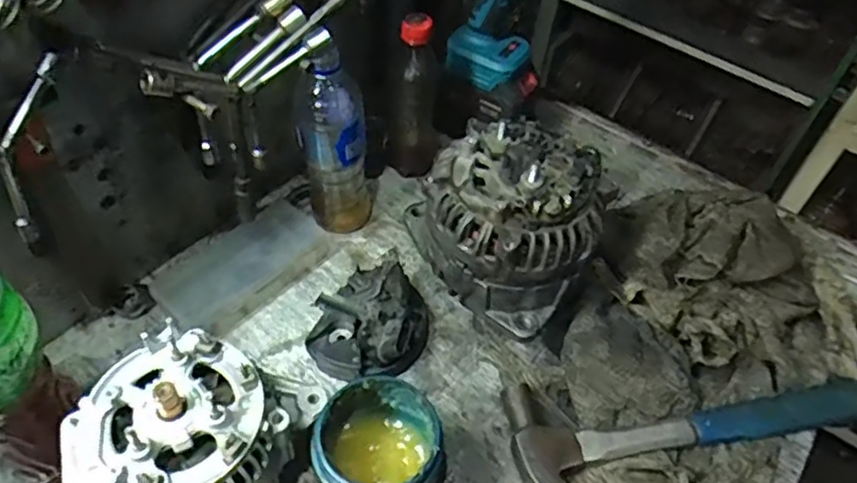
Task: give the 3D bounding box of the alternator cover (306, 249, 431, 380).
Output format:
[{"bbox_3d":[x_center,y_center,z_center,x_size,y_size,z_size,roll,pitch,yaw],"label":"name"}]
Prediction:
[{"bbox_3d":[-0.055,0.067,0.585,0.103,0.066,0.113,28,52,17],"label":"alternator cover"}]

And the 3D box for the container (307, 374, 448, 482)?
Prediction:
[{"bbox_3d":[-0.036,0.164,0.474,0.087,0.100,0.091,3,49,-4],"label":"container"}]

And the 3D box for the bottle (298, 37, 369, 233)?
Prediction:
[{"bbox_3d":[-0.093,-0.087,0.620,0.057,0.211,0.061,3,49,-4],"label":"bottle"}]

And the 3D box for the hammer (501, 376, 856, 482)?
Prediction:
[{"bbox_3d":[0.236,0.176,0.542,0.330,0.029,0.117,0,49,-6],"label":"hammer"}]

